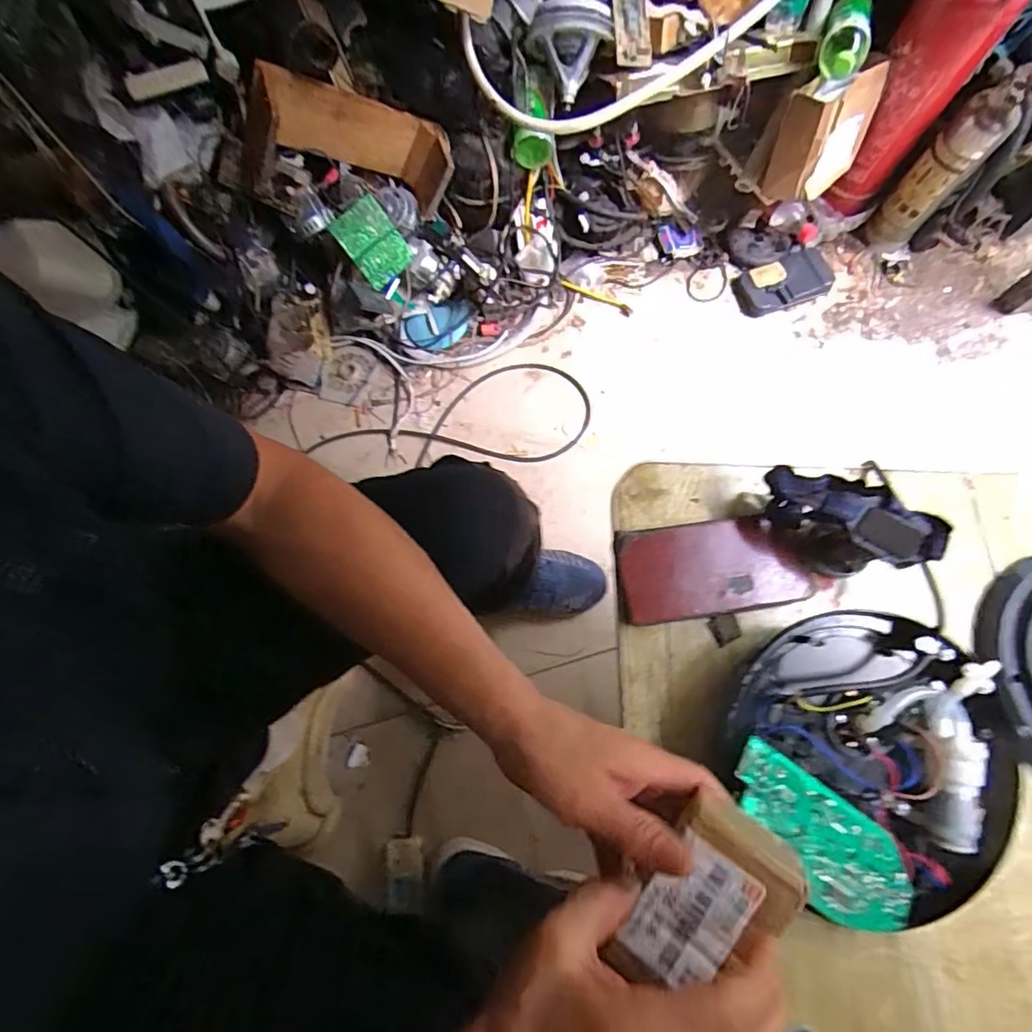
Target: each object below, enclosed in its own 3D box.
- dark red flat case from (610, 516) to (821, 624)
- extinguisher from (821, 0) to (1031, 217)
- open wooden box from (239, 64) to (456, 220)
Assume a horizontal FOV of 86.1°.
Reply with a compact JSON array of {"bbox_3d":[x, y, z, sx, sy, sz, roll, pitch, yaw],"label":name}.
[{"bbox_3d":[0.169,0.046,0.480,0.163,0.019,0.080,-7,75,-4],"label":"dark red flat case"},{"bbox_3d":[0.667,-0.721,0.941,0.137,0.381,0.111,39,77,10],"label":"extinguisher"},{"bbox_3d":[-0.264,-0.595,0.894,0.315,0.151,0.113,-1,73,-23],"label":"open wooden box"}]

